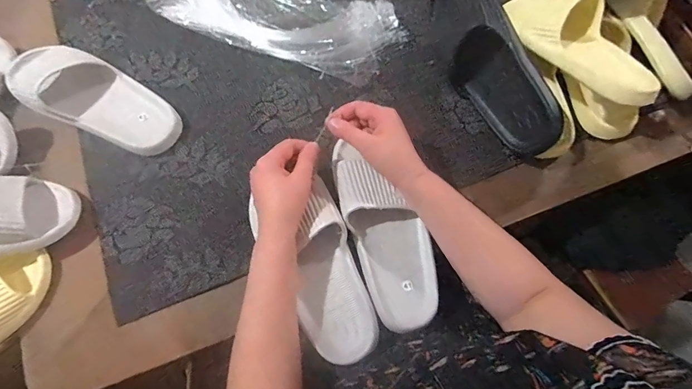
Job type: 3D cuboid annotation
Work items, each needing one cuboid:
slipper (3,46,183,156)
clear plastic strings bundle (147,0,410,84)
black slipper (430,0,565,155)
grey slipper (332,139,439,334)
[{"bbox_3d":[-0.364,-0.143,0.560,0.253,0.072,0.108,31,75,11],"label":"slipper"},{"bbox_3d":[-0.166,-0.332,0.641,0.513,0.021,0.188,27,75,10],"label":"clear plastic strings bundle"},{"bbox_3d":[0.192,-0.177,0.554,0.082,0.104,0.276,-17,72,-4],"label":"black slipper"},{"bbox_3d":[0.046,0.042,0.506,0.089,0.061,0.241,-22,80,-7],"label":"grey slipper"}]

